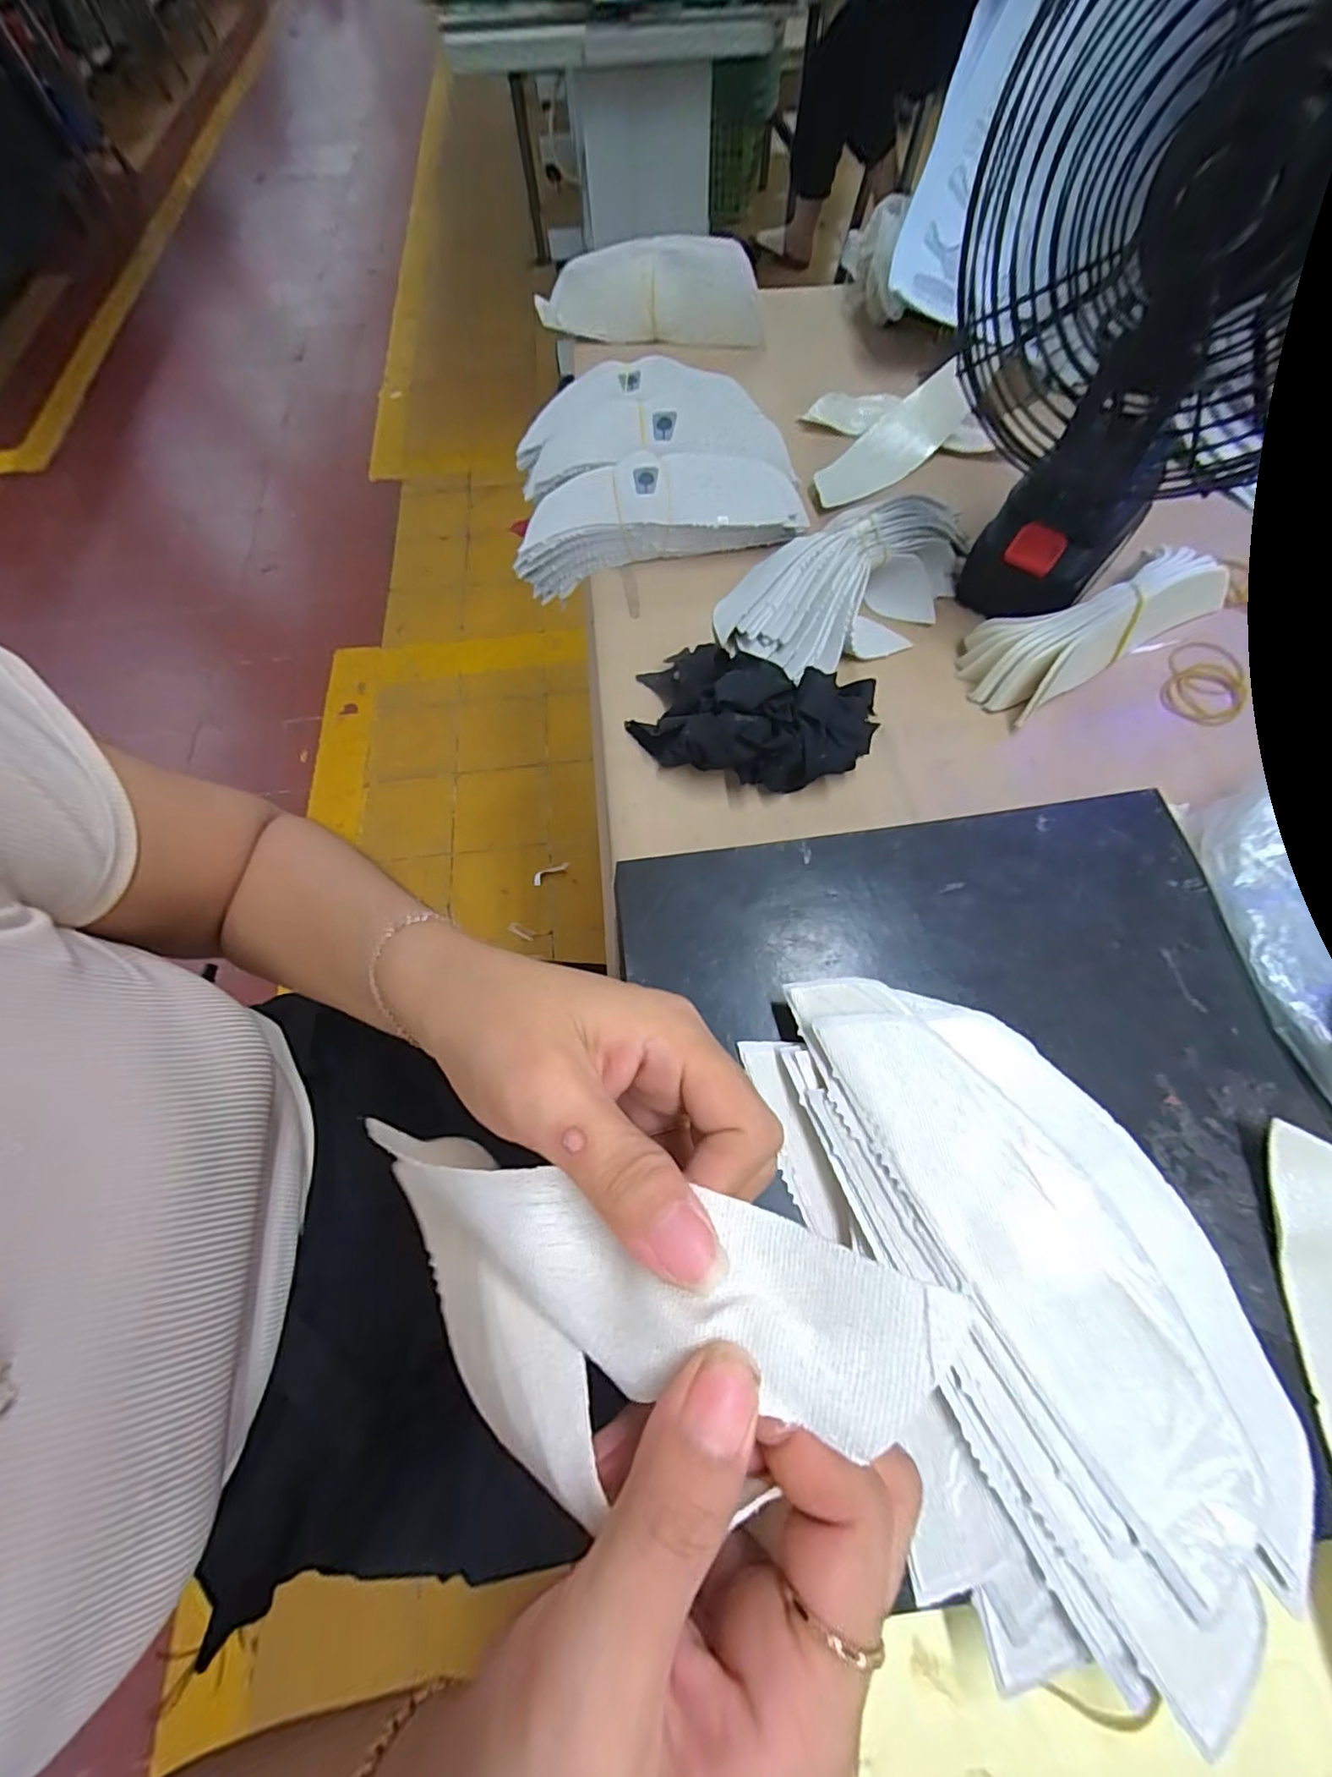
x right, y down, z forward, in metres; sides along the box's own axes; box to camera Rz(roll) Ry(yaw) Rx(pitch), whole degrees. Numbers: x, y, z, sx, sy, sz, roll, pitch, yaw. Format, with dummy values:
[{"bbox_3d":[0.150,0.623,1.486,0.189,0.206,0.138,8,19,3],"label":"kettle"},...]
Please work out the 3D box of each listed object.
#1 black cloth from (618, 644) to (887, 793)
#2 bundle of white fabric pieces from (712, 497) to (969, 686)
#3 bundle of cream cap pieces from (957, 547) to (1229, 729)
[{"bbox_3d":[0.051,-0.108,0.365,0.150,0.045,0.086,12,66,7],"label":"black cloth"},{"bbox_3d":[0.129,-0.207,0.405,0.190,0.052,0.101,-18,66,-6],"label":"bundle of white fabric pieces"},{"bbox_3d":[0.282,-0.182,0.390,0.184,0.053,0.066,-30,68,-12],"label":"bundle of cream cap pieces"}]

